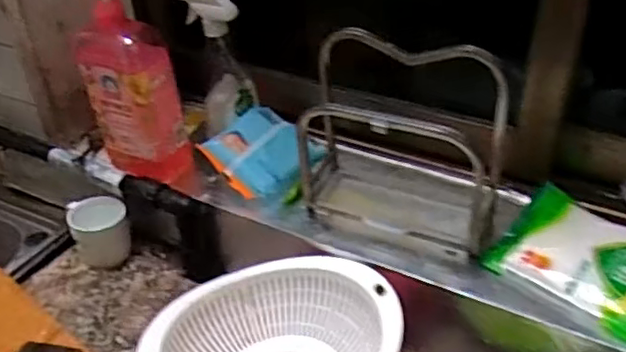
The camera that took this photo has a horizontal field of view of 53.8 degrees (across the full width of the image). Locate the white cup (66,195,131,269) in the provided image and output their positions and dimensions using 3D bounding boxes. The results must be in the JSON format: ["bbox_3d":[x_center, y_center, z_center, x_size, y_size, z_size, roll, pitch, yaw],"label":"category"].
[{"bbox_3d":[-0.314,0.081,0.915,0.082,0.088,0.067,-16,38,-20],"label":"white cup"}]

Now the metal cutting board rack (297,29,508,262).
[{"bbox_3d":[0.113,-0.052,0.737,0.232,0.224,0.153,15,39,21],"label":"metal cutting board rack"}]

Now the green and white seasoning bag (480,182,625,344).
[{"bbox_3d":[0.313,0.092,0.682,0.203,0.024,0.143,28,62,37],"label":"green and white seasoning bag"}]

